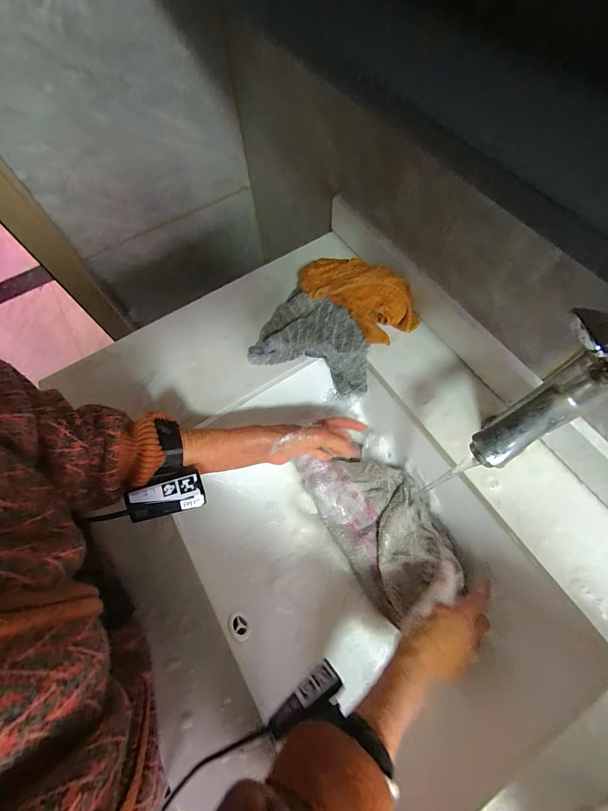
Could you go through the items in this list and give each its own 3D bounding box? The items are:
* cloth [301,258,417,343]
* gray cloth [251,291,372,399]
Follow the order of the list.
[{"bbox_3d":[0.073,-0.141,0.426,0.166,0.050,0.078,26,70,0],"label":"cloth"},{"bbox_3d":[0.013,-0.082,0.470,0.153,0.112,0.089,5,66,5],"label":"gray cloth"}]

